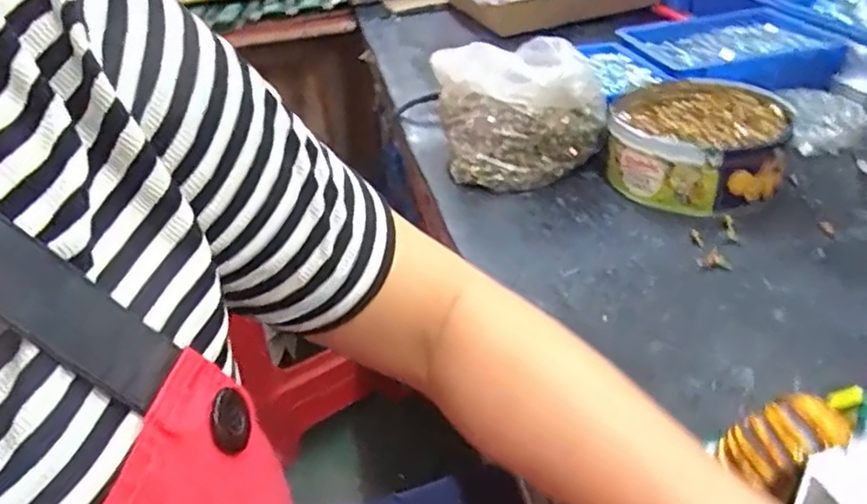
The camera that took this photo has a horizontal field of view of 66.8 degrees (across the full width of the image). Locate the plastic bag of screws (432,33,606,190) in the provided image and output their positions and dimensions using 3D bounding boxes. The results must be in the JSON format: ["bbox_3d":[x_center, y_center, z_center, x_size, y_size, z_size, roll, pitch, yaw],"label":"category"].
[{"bbox_3d":[0.079,-0.139,0.629,0.140,0.115,0.132,-10,33,-5],"label":"plastic bag of screws"}]

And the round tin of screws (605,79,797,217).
[{"bbox_3d":[0.232,-0.094,0.583,0.140,0.063,0.152,11,37,26],"label":"round tin of screws"}]

